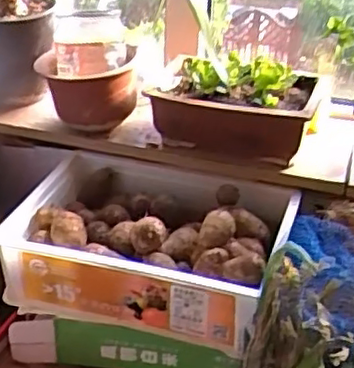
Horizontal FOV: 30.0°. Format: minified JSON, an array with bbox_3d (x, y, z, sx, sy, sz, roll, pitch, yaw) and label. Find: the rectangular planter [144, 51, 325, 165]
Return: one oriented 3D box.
[{"bbox_3d":[0.091,-0.110,1.038,0.238,0.154,0.117,15,36,17],"label":"rectangular planter"}]

